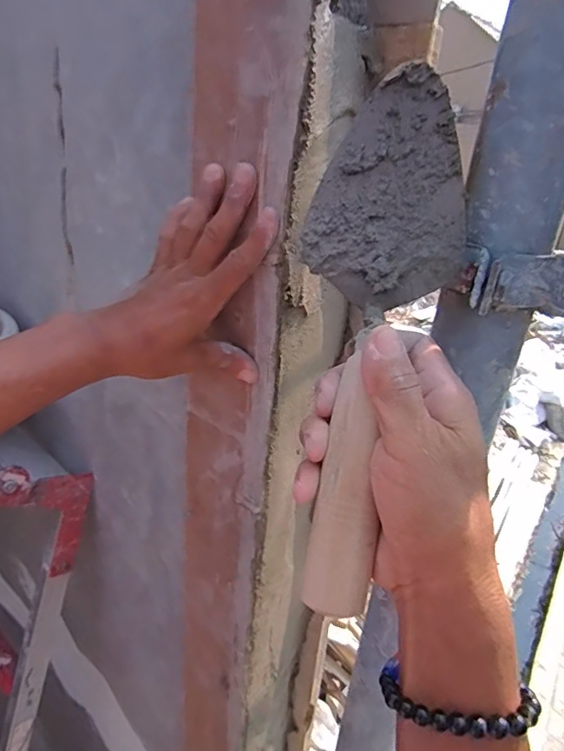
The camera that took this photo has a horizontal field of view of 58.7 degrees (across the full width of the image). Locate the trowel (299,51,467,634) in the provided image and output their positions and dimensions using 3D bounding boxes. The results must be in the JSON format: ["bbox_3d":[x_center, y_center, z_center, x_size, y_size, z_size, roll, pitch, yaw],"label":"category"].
[{"bbox_3d":[0.046,-0.029,0.259,0.083,0.277,0.045,9,-17,10],"label":"trowel"}]

